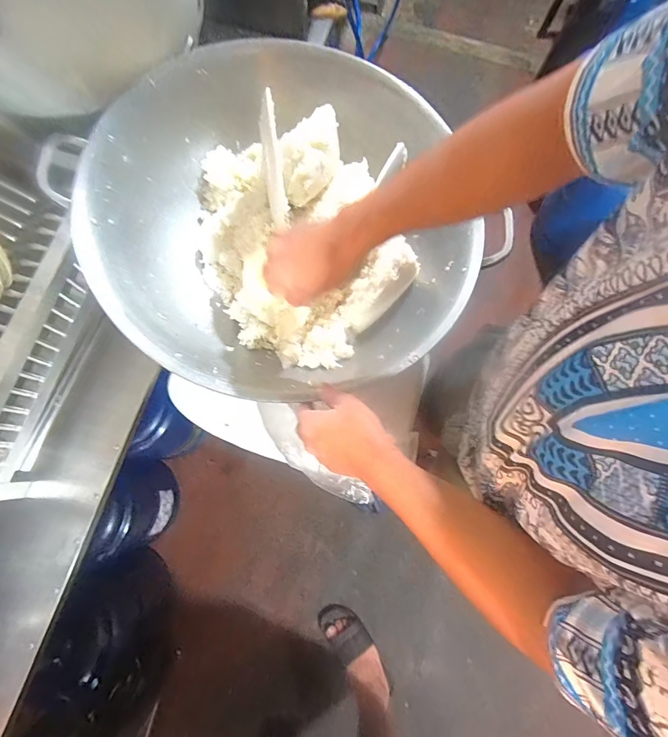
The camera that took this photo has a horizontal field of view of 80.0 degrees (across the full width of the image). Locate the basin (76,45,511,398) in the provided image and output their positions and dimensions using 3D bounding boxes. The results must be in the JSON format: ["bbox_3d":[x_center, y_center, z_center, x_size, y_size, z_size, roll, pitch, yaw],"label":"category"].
[{"bbox_3d":[-0.073,-0.226,0.610,0.529,0.146,0.544,0,76,-2],"label":"basin"}]

